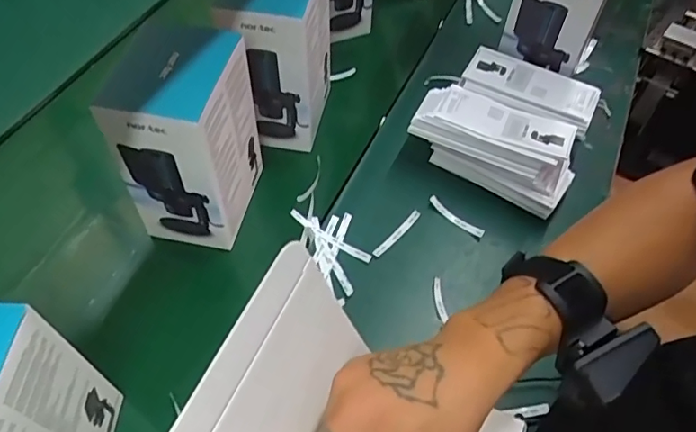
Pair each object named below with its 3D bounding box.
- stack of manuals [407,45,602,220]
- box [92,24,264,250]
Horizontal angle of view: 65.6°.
[{"bbox_3d":[0.229,-0.130,0.795,0.225,0.104,0.203,26,59,14],"label":"stack of manuals"},{"bbox_3d":[-0.186,-0.095,0.663,0.110,0.230,0.157,11,57,4],"label":"box"}]

